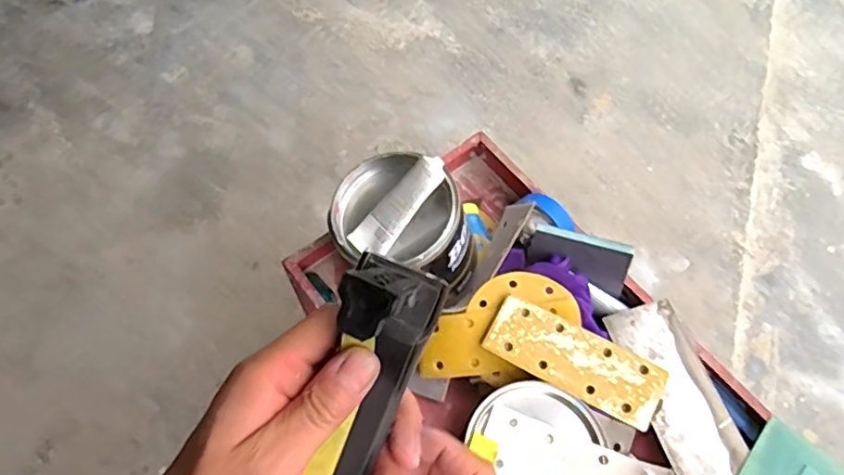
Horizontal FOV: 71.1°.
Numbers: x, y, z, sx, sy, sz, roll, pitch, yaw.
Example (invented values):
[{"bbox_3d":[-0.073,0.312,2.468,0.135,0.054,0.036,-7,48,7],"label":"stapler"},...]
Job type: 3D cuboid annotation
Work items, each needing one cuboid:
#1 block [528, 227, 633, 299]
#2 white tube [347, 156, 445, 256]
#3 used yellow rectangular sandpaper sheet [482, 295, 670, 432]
[{"bbox_3d":[0.196,0.028,0.743,0.122,0.072,0.026,13,30,11],"label":"block"},{"bbox_3d":[-0.025,-0.035,0.665,0.134,0.017,0.041,-48,67,6],"label":"white tube"},{"bbox_3d":[0.174,0.138,0.669,0.197,0.022,0.072,26,65,13],"label":"used yellow rectangular sandpaper sheet"}]

